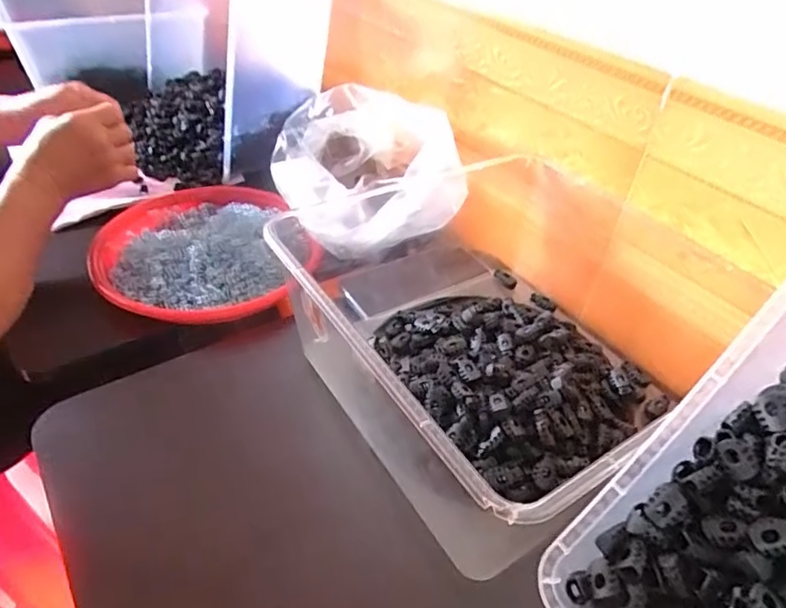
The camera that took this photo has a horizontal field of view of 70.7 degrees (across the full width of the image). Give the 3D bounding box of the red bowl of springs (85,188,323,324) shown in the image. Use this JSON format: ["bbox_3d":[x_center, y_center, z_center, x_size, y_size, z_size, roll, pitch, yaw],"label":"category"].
[{"bbox_3d":[-0.206,-0.068,0.602,0.213,0.044,0.234,2,40,-2],"label":"red bowl of springs"}]

